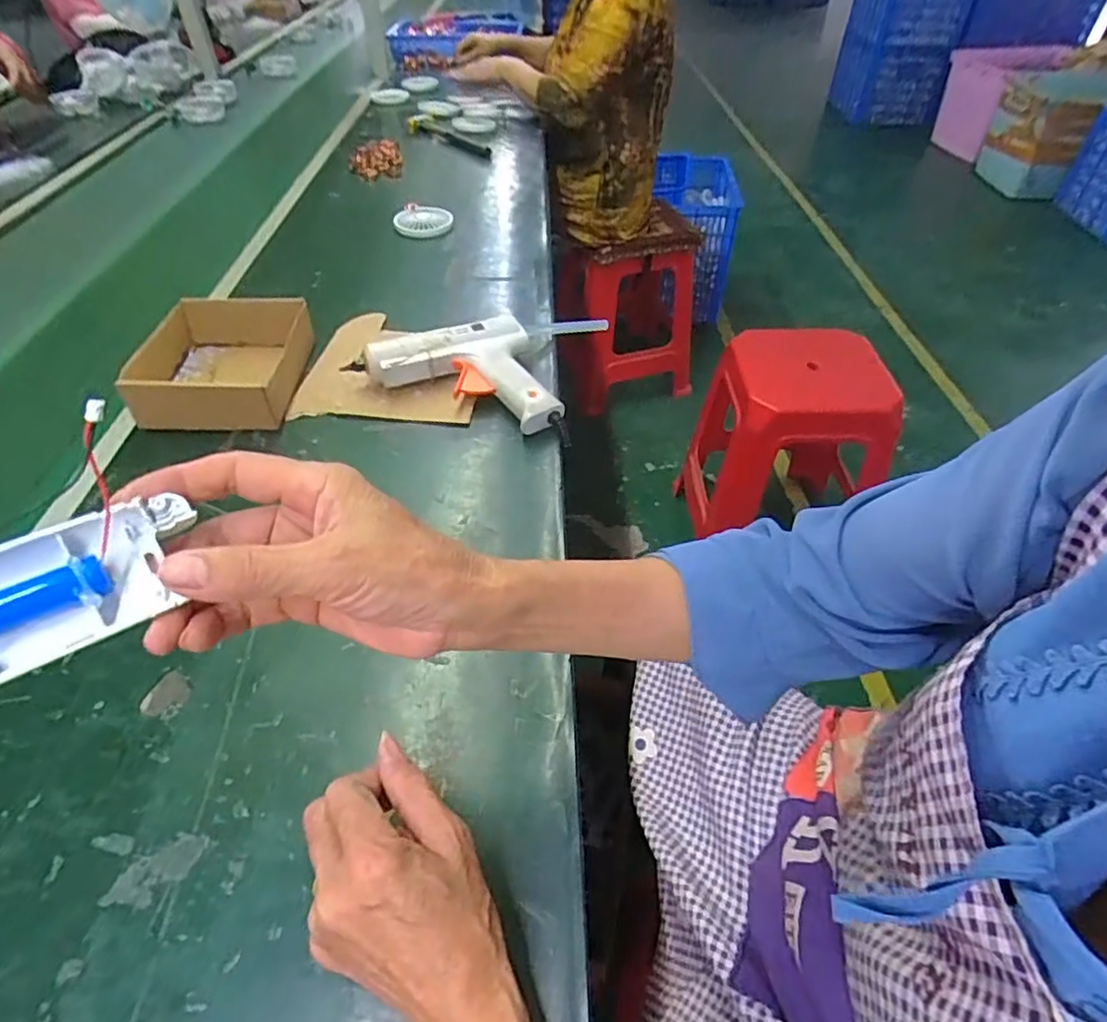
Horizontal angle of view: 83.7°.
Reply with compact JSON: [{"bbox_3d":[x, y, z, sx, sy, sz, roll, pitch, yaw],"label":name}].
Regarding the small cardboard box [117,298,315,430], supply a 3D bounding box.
[{"bbox_3d":[-0.340,-0.153,0.641,0.150,0.054,0.167,0,46,-2],"label":"small cardboard box"}]

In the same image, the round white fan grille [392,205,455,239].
[{"bbox_3d":[-0.203,-0.454,0.966,0.090,0.023,0.097,1,46,-1],"label":"round white fan grille"}]

